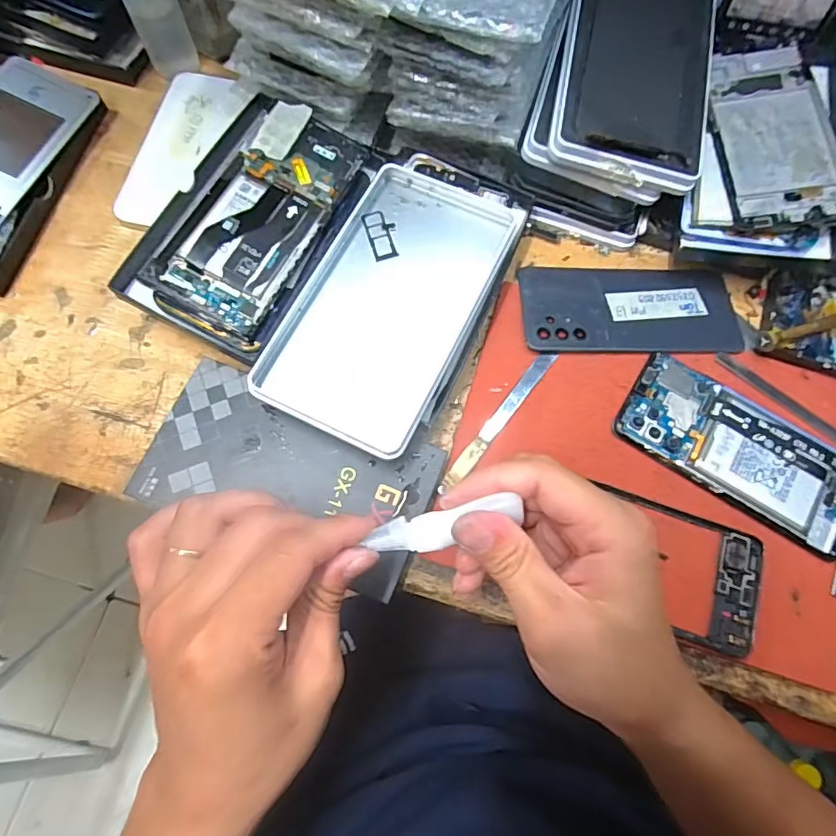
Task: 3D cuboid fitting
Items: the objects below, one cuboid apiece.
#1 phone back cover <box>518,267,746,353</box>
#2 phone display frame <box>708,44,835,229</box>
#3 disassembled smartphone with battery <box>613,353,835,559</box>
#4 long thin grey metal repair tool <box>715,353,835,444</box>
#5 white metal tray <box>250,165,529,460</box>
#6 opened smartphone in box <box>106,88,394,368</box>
[{"bbox_3d":[0.153,-0.080,0.372,0.157,0.010,0.072,1,73,-2],"label":"phone back cover"},{"bbox_3d":[0.244,-0.196,0.353,0.073,0.005,0.143,-6,73,9],"label":"phone display frame"},{"bbox_3d":[0.208,0.019,0.332,0.152,0.009,0.069,33,75,7],"label":"disassembled smartphone with battery"},{"bbox_3d":[0.259,-0.005,0.354,0.122,0.007,0.016,38,75,9],"label":"long thin grey metal repair tool"},{"bbox_3d":[-0.014,-0.075,0.325,0.109,0.018,0.190,24,74,5],"label":"white metal tray"},{"bbox_3d":[-0.105,-0.129,0.332,0.094,0.019,0.168,25,74,5],"label":"opened smartphone in box"}]

